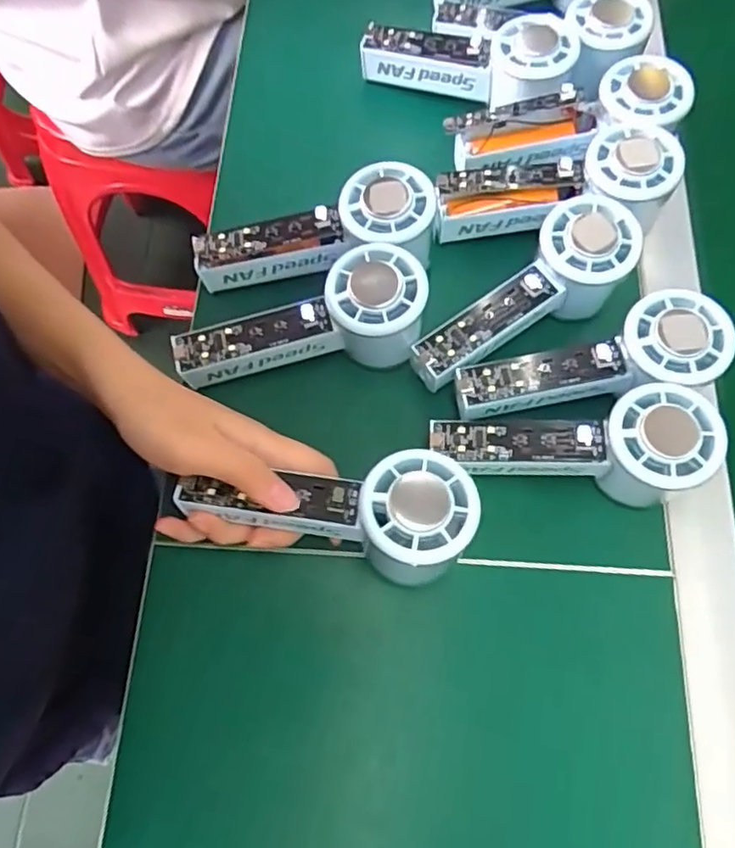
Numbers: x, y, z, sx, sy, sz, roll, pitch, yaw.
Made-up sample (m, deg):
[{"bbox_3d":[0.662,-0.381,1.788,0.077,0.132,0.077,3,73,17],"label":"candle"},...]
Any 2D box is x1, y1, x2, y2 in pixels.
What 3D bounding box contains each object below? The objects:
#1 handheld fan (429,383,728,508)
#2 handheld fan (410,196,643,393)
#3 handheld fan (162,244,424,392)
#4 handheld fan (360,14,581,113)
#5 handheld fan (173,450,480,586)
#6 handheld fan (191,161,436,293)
[{"bbox_3d":[0.114,0.013,0.352,0.151,0.056,0.056,0,70,12],"label":"handheld fan"},{"bbox_3d":[0.095,-0.076,0.383,0.154,0.051,0.056,-36,75,2],"label":"handheld fan"},{"bbox_3d":[-0.036,-0.055,0.371,0.150,0.054,0.058,-16,71,9],"label":"handheld fan"},{"bbox_3d":[0.068,-0.256,0.437,0.153,0.045,0.058,14,70,21],"label":"handheld fan"},{"bbox_3d":[-0.018,0.046,0.322,0.146,0.051,0.056,3,70,11],"label":"handheld fan"},{"bbox_3d":[-0.032,-0.115,0.381,0.150,0.037,0.057,-14,71,10],"label":"handheld fan"}]

